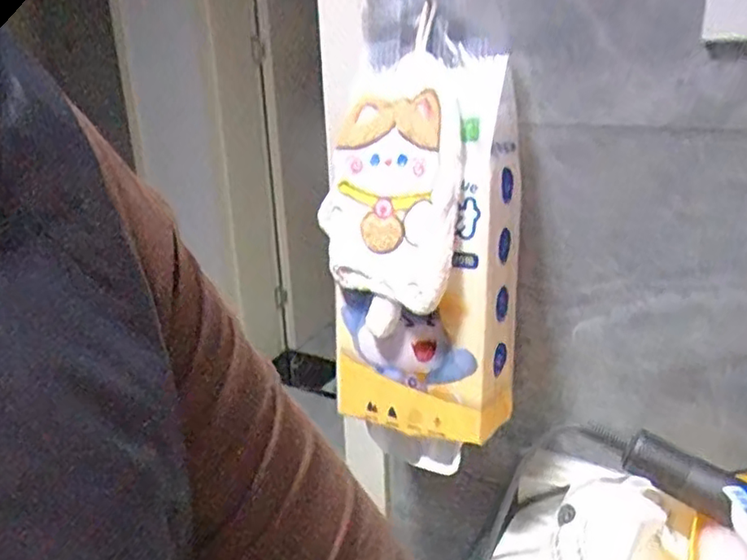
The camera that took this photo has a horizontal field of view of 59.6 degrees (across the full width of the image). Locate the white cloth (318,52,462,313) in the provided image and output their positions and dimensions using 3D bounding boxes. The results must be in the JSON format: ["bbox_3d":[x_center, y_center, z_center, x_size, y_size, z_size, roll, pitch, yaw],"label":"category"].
[{"bbox_3d":[0.022,-0.093,0.587,0.136,0.220,0.030,8,2,32],"label":"white cloth"}]

